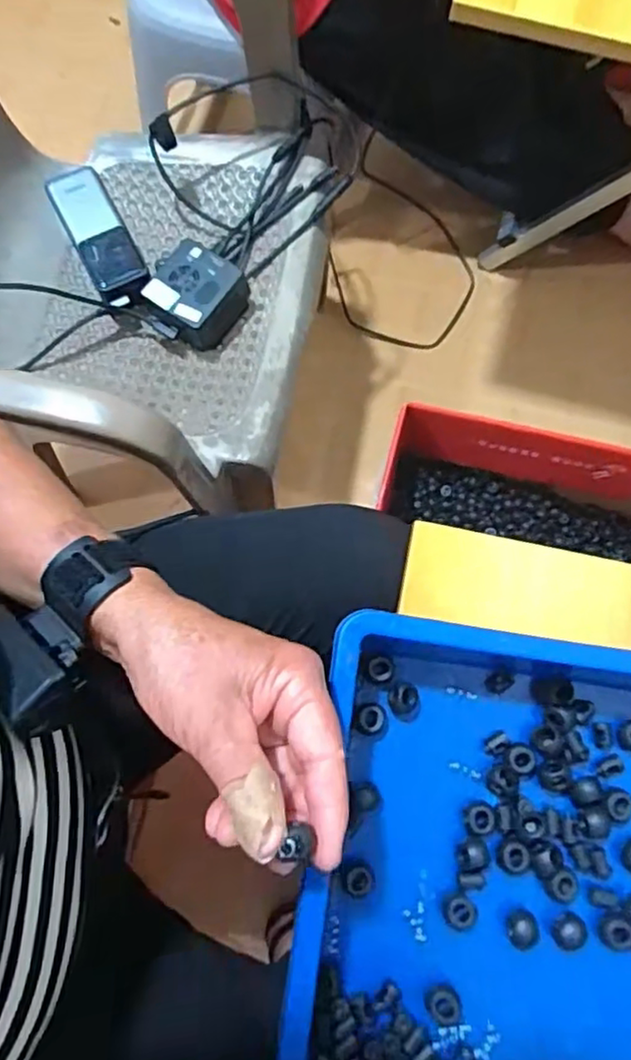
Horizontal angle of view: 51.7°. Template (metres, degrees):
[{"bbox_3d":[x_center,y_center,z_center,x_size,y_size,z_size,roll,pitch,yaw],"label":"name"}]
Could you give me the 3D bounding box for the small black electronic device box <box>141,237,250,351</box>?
[{"bbox_3d":[-0.117,-0.228,0.639,0.081,0.053,0.080,33,78,7],"label":"small black electronic device box"}]

